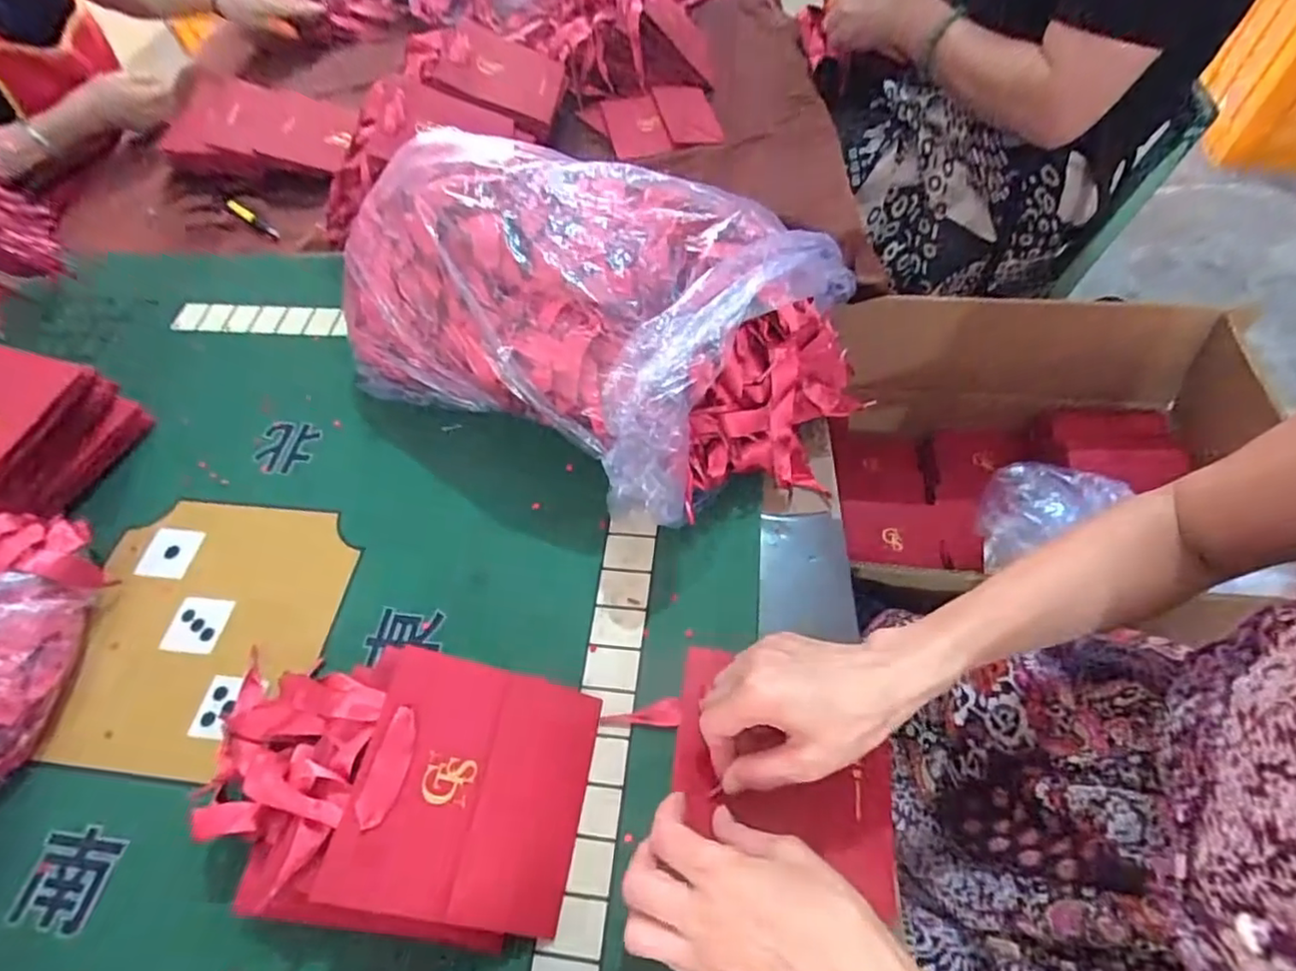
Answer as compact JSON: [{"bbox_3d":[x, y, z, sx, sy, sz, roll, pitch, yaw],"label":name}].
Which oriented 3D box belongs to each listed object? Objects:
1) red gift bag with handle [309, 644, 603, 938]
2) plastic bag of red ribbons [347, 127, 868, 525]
[{"bbox_3d":[-0.104,0.183,0.382,0.136,0.007,0.137,22,57,-18],"label":"red gift bag with handle"},{"bbox_3d":[-0.045,-0.143,0.517,0.415,0.179,0.257,24,62,19],"label":"plastic bag of red ribbons"}]

